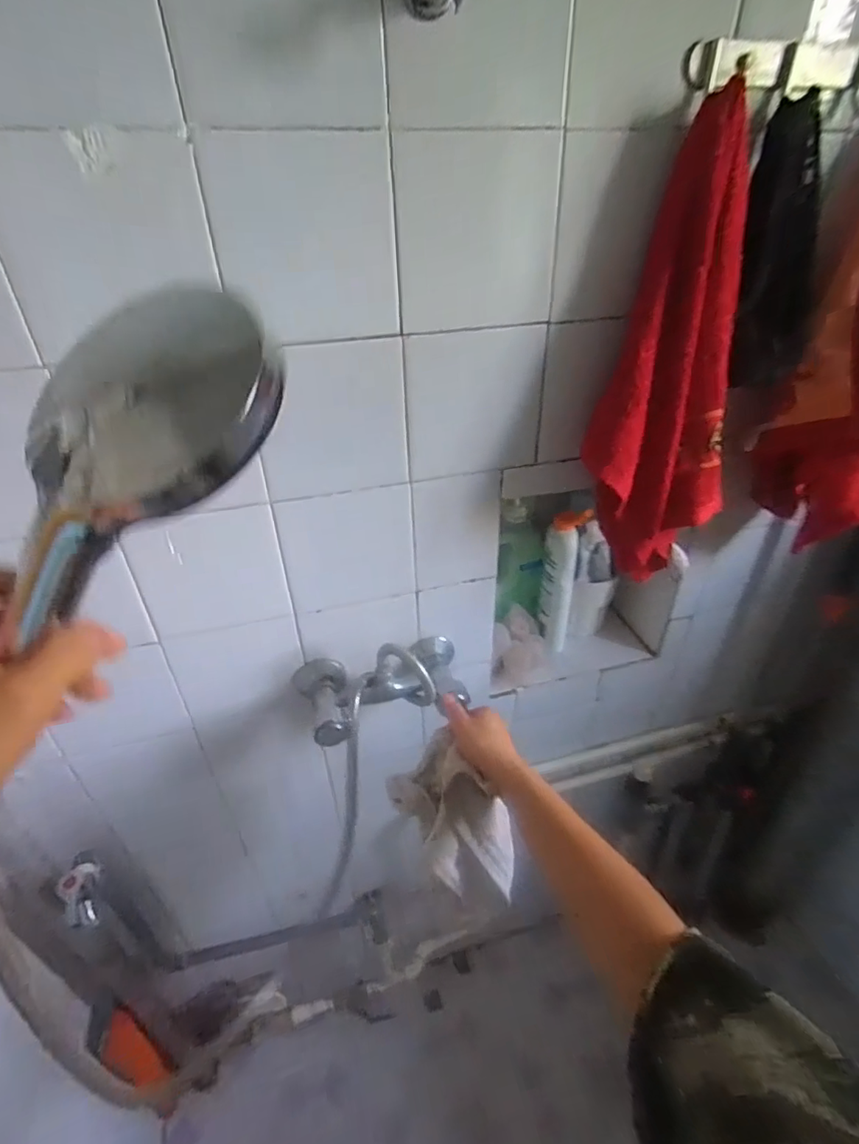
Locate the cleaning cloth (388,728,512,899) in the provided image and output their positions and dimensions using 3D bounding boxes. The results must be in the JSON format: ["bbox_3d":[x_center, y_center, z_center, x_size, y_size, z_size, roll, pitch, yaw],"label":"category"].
[{"bbox_3d":[0.021,0.248,0.556,0.071,0.110,0.148,-25,41,-31],"label":"cleaning cloth"}]

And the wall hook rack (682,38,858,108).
[{"bbox_3d":[0.412,-0.456,0.491,0.398,0.039,0.046,-9,35,-11],"label":"wall hook rack"}]

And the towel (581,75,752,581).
[{"bbox_3d":[0.240,-0.185,0.554,0.143,0.424,0.077,-3,34,-3],"label":"towel"}]

